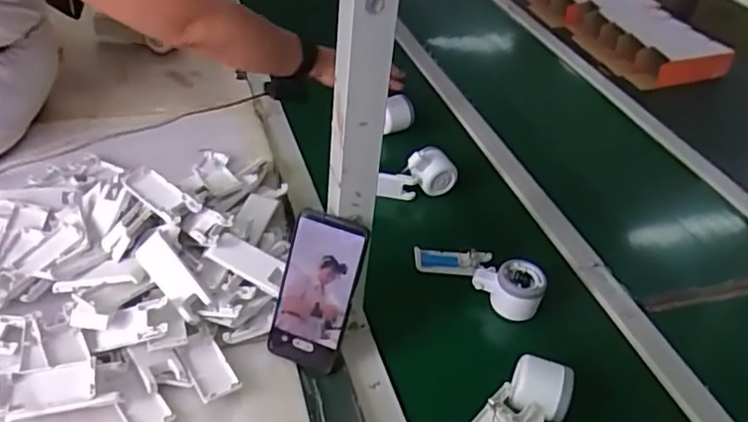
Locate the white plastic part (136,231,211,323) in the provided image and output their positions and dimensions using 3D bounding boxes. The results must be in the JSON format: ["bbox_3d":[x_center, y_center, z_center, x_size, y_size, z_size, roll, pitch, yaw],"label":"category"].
[{"bbox_3d":[-0.217,0.071,0.655,0.035,0.016,0.095,-40,80,-4],"label":"white plastic part"}]

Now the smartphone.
[{"bbox_3d":[-0.060,0.086,0.636,0.074,0.164,0.015,18,14,6],"label":"smartphone"}]

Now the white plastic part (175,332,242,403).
[{"bbox_3d":[-0.169,0.157,0.619,0.042,0.018,0.082,-21,47,-30],"label":"white plastic part"}]

